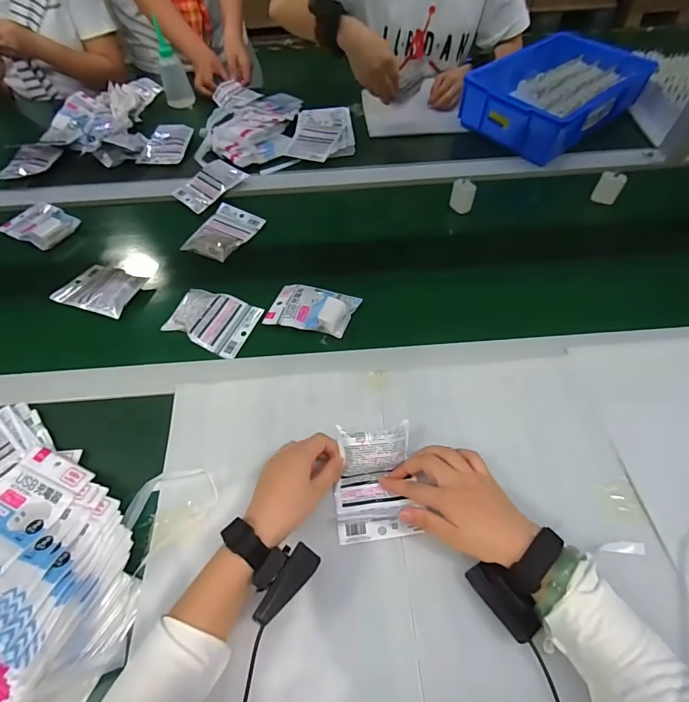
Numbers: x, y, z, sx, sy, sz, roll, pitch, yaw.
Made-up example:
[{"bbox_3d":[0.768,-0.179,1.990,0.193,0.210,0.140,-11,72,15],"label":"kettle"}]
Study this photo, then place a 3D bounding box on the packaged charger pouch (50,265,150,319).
[{"bbox_3d":[-0.404,-0.104,0.659,0.124,0.021,0.093,20,60,14],"label":"packaged charger pouch"}]

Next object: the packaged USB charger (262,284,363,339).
[{"bbox_3d":[-0.051,-0.067,0.629,0.131,0.023,0.088,12,58,10],"label":"packaged USB charger"}]

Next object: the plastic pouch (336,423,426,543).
[{"bbox_3d":[0.036,0.147,0.457,0.091,0.046,0.117,-5,57,-1],"label":"plastic pouch"}]

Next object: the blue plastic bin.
[{"bbox_3d":[0.453,-0.573,0.891,0.364,0.094,0.263,-36,62,-17],"label":"blue plastic bin"}]

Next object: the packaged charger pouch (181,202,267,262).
[{"bbox_3d":[-0.221,-0.222,0.735,0.095,0.024,0.133,24,61,16],"label":"packaged charger pouch"}]

